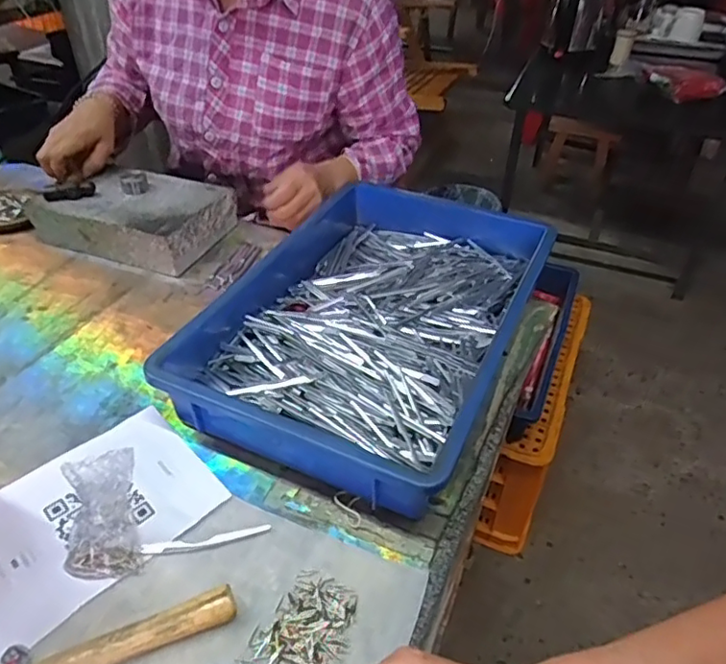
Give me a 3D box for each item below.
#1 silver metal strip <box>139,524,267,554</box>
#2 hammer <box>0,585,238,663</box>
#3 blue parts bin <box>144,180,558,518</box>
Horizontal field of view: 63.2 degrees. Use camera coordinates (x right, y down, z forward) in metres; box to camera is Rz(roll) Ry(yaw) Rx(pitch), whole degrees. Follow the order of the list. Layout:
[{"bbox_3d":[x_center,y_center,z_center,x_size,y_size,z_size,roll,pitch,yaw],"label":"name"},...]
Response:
[{"bbox_3d":[-0.128,0.171,0.487,0.102,0.004,0.010,-7,41,-10],"label":"silver metal strip"},{"bbox_3d":[-0.167,0.223,0.414,0.157,0.016,0.059,-17,44,-20],"label":"hammer"},{"bbox_3d":[-0.003,-0.022,0.659,0.317,0.077,0.416,18,43,18],"label":"blue parts bin"}]

